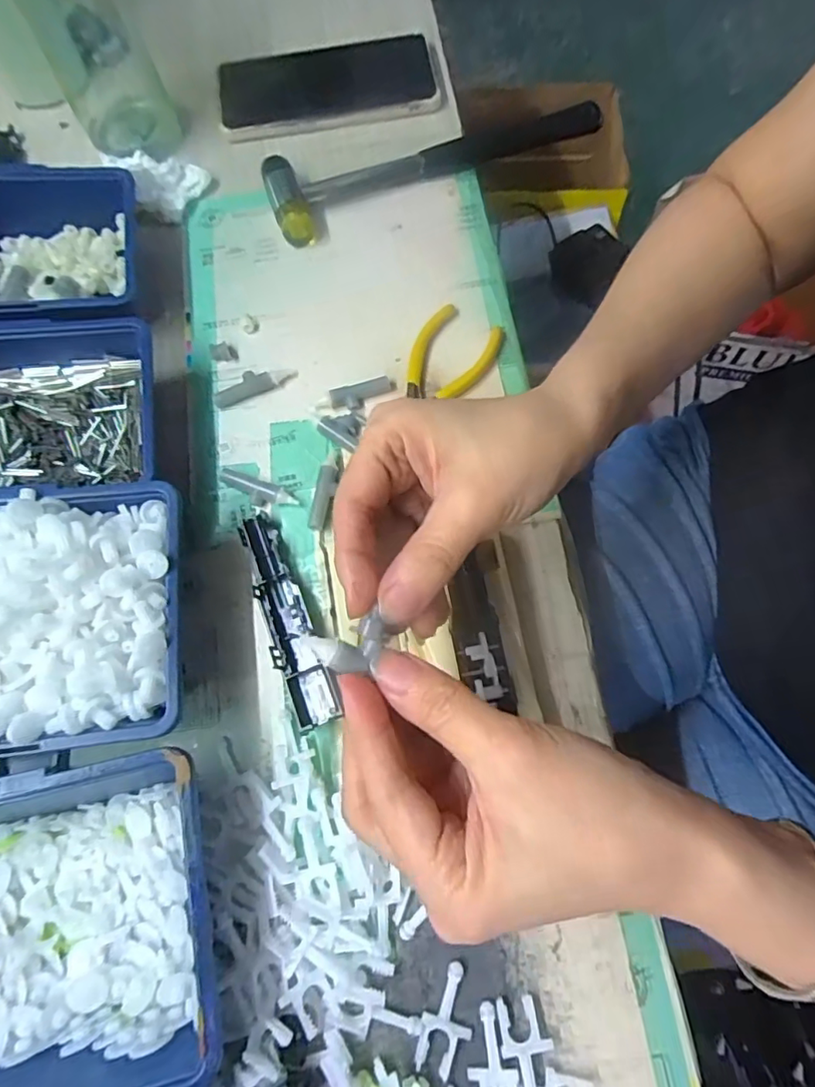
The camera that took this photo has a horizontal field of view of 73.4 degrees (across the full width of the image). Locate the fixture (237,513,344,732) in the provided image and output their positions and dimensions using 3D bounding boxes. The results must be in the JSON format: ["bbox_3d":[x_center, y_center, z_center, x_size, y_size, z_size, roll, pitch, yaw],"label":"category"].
[{"bbox_3d":[-0.065,0.038,0.291,0.023,0.011,0.117,-20,73,-5],"label":"fixture"}]

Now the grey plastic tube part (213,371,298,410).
[{"bbox_3d":[-0.095,-0.098,0.339,0.052,0.008,0.015,-24,73,-6],"label":"grey plastic tube part"}]

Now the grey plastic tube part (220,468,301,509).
[{"bbox_3d":[-0.087,-0.031,0.315,0.048,0.010,0.016,24,75,9],"label":"grey plastic tube part"}]

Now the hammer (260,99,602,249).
[{"bbox_3d":[0.020,-0.264,0.380,0.234,0.026,0.048,-19,73,-4],"label":"hammer"}]

